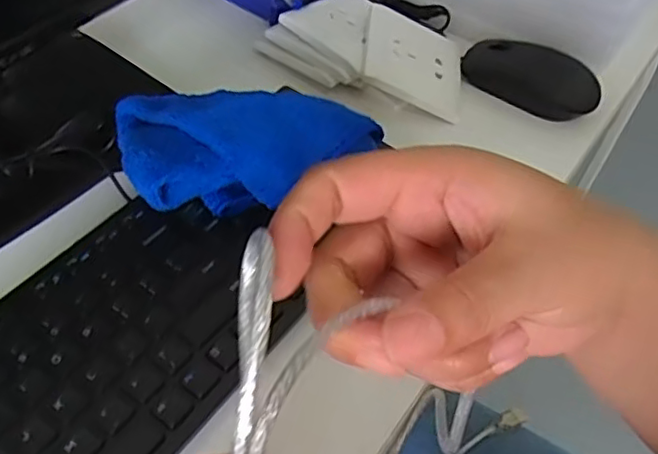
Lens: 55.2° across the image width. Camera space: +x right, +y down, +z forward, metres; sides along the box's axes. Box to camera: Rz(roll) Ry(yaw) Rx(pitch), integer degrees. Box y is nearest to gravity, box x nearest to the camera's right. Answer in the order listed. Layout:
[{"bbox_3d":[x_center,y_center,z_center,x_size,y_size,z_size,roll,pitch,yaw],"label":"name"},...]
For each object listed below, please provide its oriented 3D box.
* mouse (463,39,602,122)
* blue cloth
[{"bbox_3d":[0.162,-0.118,0.507,0.106,0.036,0.055,30,53,15],"label":"mouse"},{"bbox_3d":[-0.048,-0.051,0.377,0.144,0.054,0.092,-10,53,-16],"label":"blue cloth"}]

